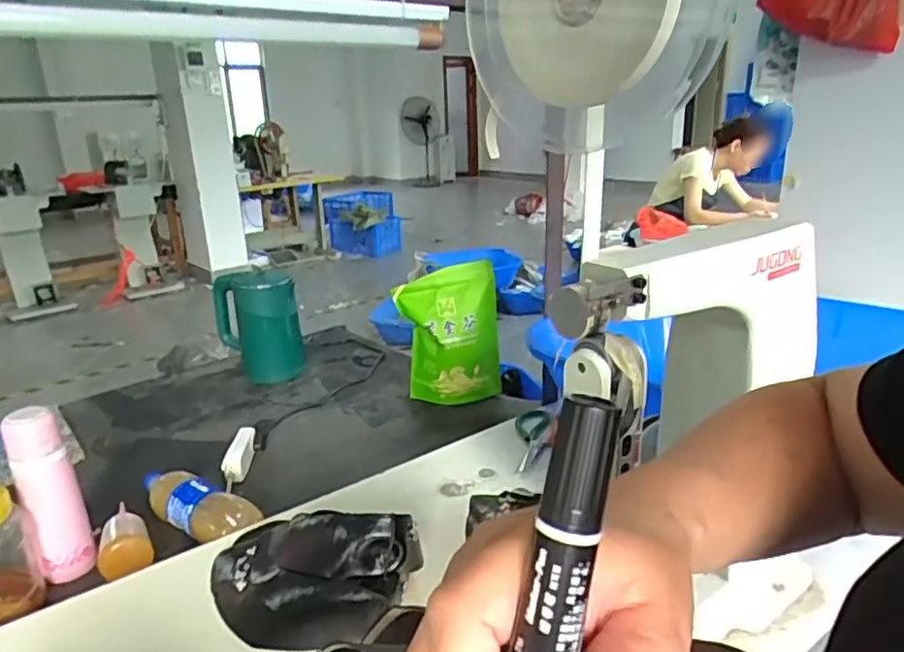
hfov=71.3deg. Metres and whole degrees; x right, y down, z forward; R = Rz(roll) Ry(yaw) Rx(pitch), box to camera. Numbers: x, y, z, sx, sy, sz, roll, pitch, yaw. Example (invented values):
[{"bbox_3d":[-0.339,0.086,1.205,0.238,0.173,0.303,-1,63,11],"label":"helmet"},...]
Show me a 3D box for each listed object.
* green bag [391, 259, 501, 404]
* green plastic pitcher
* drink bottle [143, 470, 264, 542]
[{"bbox_3d":[-0.006,0.024,1.281,0.201,0.288,0.080,0,19,7],"label":"green bag"},{"bbox_3d":[-0.442,-0.002,1.449,0.174,0.244,0.141,-9,20,-19],"label":"green plastic pitcher"},{"bbox_3d":[-0.378,0.264,0.919,0.238,0.061,0.071,11,23,33],"label":"drink bottle"}]

